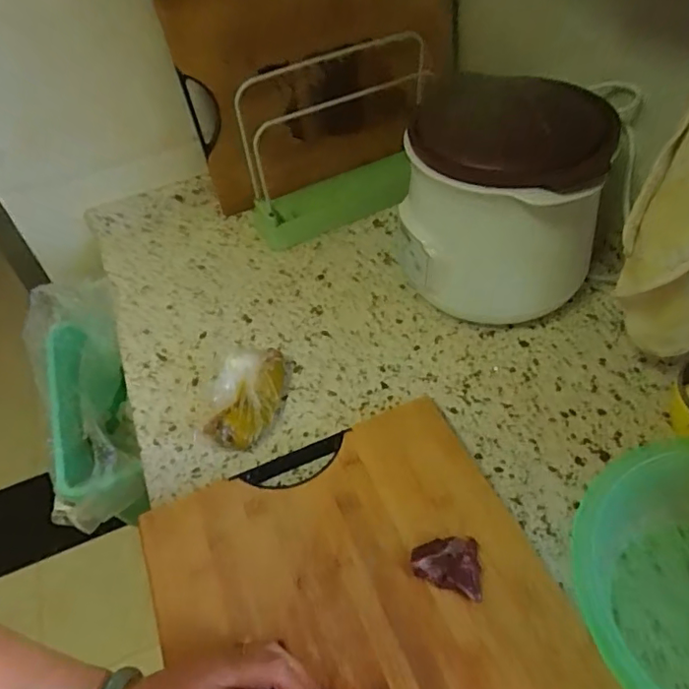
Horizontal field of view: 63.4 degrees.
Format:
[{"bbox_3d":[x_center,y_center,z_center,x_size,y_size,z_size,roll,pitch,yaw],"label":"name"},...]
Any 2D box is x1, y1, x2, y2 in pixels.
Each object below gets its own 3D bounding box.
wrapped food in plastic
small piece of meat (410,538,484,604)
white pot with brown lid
[{"bbox_3d":[-0.102,0.051,0.581,0.065,0.043,0.115,4,49,10],"label":"wrapped food in plastic"},{"bbox_3d":[0.079,0.170,0.432,0.051,0.018,0.043,1,48,8],"label":"small piece of meat"},{"bbox_3d":[0.156,-0.141,0.606,0.190,0.213,0.179,2,49,9],"label":"white pot with brown lid"}]

